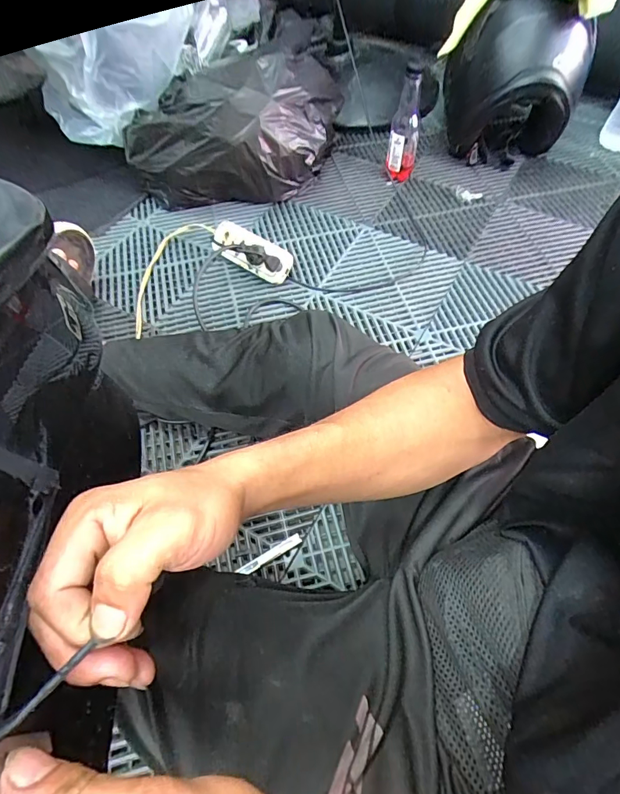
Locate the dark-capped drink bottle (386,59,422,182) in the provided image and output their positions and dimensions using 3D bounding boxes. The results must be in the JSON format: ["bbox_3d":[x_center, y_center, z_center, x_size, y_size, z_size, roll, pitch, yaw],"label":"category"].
[{"bbox_3d":[0.188,-0.525,0.838,0.060,0.188,0.068,8,60,5],"label":"dark-capped drink bottle"}]

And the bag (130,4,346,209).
[{"bbox_3d":[-0.137,-0.504,0.817,0.399,0.192,0.217,-7,60,-3],"label":"bag"}]

